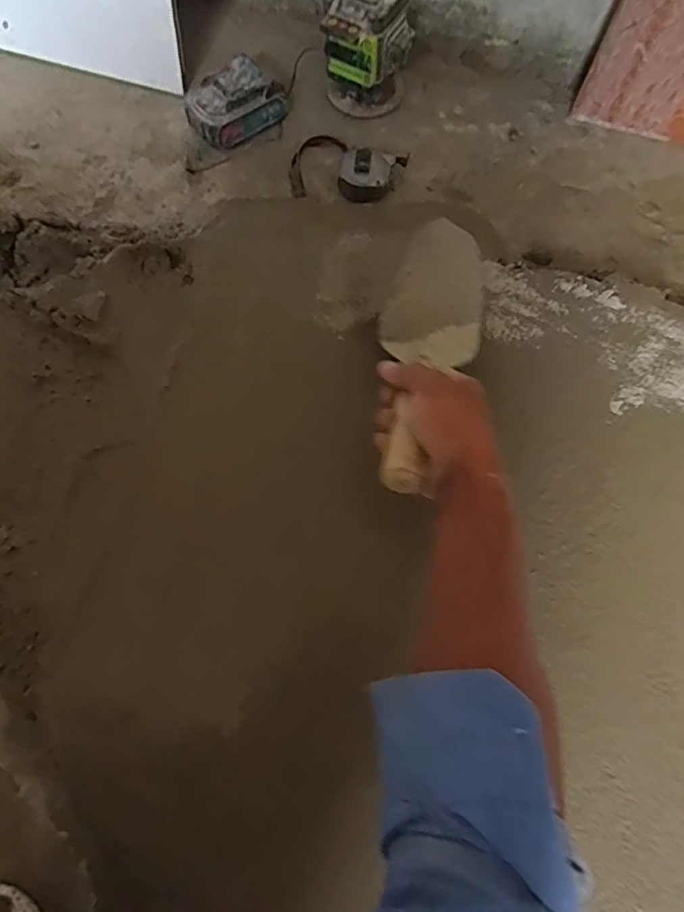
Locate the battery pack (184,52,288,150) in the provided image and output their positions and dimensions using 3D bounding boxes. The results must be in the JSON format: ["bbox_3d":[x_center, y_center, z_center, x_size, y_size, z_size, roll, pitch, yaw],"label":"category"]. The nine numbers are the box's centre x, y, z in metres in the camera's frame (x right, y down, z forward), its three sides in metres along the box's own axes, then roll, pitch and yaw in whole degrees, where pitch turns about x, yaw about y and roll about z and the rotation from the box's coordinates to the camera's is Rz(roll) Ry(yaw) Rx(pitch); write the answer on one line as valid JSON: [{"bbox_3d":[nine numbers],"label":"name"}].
[{"bbox_3d":[-0.133,-0.431,0.661,0.114,0.050,0.078,-43,77,-12],"label":"battery pack"}]

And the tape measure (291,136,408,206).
[{"bbox_3d":[0.002,-0.348,0.647,0.132,0.035,0.088,21,74,6],"label":"tape measure"}]

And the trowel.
[{"bbox_3d":[0.076,-0.095,0.476,0.088,0.052,0.290,13,57,4],"label":"trowel"}]

